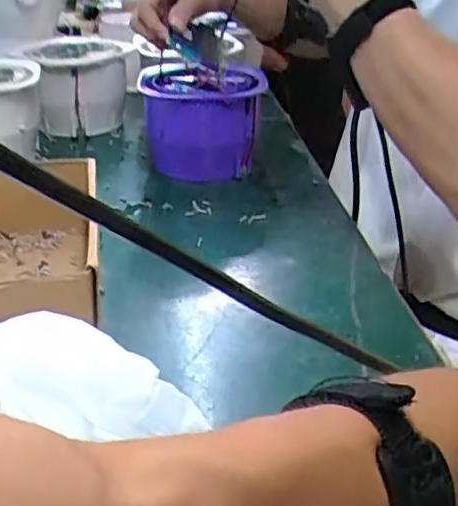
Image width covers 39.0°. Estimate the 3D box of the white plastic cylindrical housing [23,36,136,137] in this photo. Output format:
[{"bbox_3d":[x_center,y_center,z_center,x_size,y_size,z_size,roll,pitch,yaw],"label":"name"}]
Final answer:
[{"bbox_3d":[-0.185,-0.208,0.820,0.117,0.104,0.123,2,30,-1],"label":"white plastic cylindrical housing"}]

